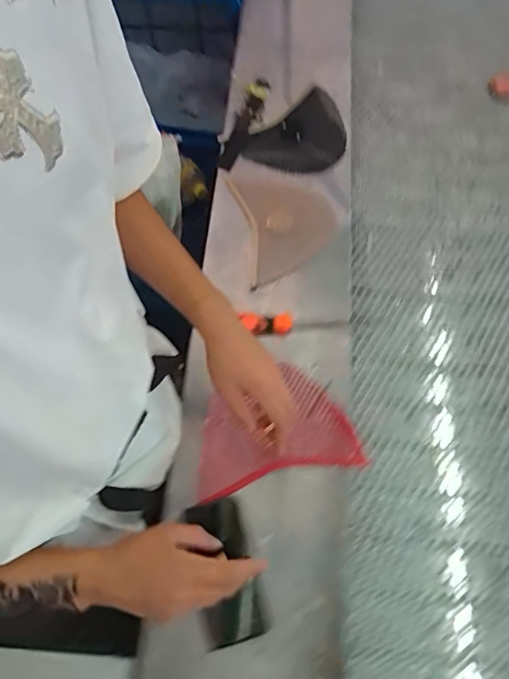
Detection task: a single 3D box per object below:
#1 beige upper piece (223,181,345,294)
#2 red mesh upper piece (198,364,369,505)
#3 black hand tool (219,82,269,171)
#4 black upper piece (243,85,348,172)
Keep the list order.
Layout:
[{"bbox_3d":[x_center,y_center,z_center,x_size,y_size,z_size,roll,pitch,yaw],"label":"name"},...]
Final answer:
[{"bbox_3d":[0.052,-0.207,0.814,0.161,0.027,0.202,-16,69,-5],"label":"beige upper piece"},{"bbox_3d":[0.020,0.132,0.663,0.225,0.024,0.152,-16,69,-15],"label":"red mesh upper piece"},{"bbox_3d":[-0.019,-0.407,0.891,0.045,0.026,0.232,18,70,8],"label":"black hand tool"},{"bbox_3d":[0.090,-0.370,0.871,0.201,0.015,0.148,-35,72,-12],"label":"black upper piece"}]

